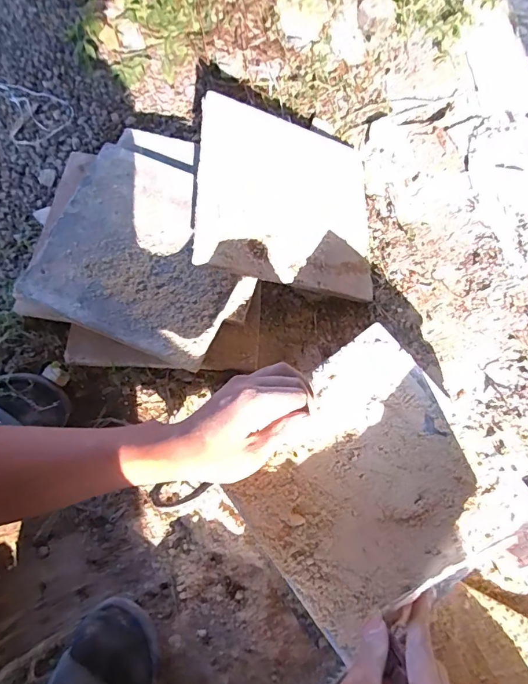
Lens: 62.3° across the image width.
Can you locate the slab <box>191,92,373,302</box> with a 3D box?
[{"bbox_3d":[0.035,-0.192,0.587,0.254,0.022,0.249,9,73,-26],"label":"slab"}]

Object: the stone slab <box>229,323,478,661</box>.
[{"bbox_3d":[0.091,0.126,0.411,0.218,0.011,0.206,-36,75,-9],"label":"stone slab"}]

